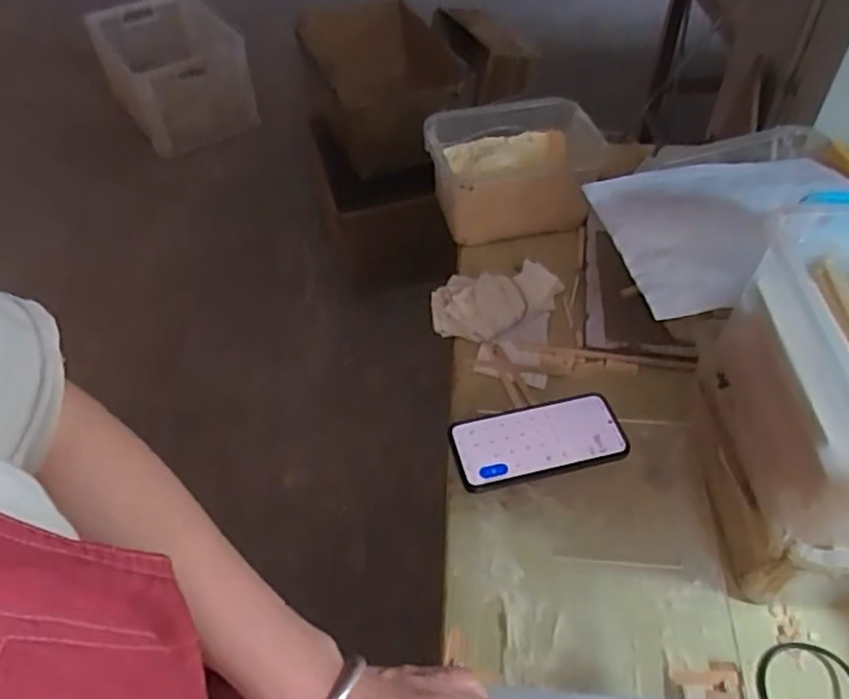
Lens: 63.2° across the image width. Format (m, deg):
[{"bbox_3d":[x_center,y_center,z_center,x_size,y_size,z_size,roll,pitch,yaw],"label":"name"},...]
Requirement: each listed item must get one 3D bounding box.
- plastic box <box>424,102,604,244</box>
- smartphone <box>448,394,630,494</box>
[{"bbox_3d":[0.134,-0.278,1.055,0.257,0.121,0.216,-4,48,-1],"label":"plastic box"},{"bbox_3d":[0.111,0.088,0.668,0.167,0.013,0.077,-13,50,-8],"label":"smartphone"}]

